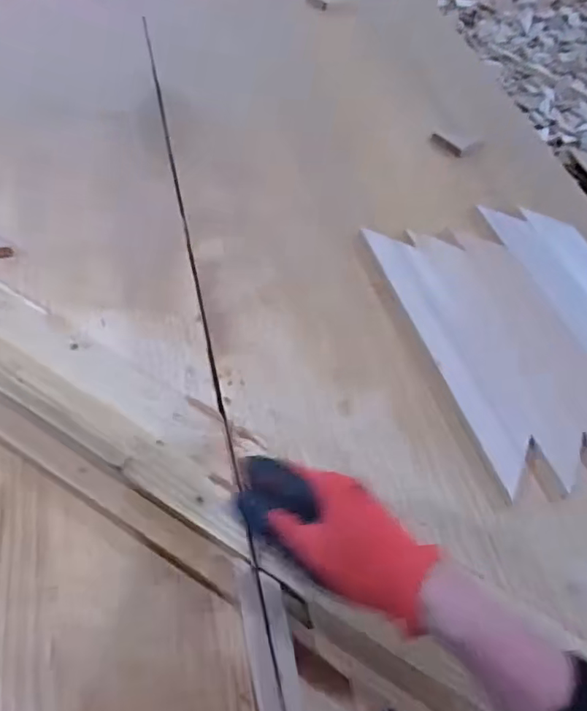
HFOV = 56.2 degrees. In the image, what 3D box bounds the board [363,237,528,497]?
[{"bbox_3d":[0.175,-0.019,0.641,0.051,0.018,0.361,-15,58,-13],"label":"board"}]

